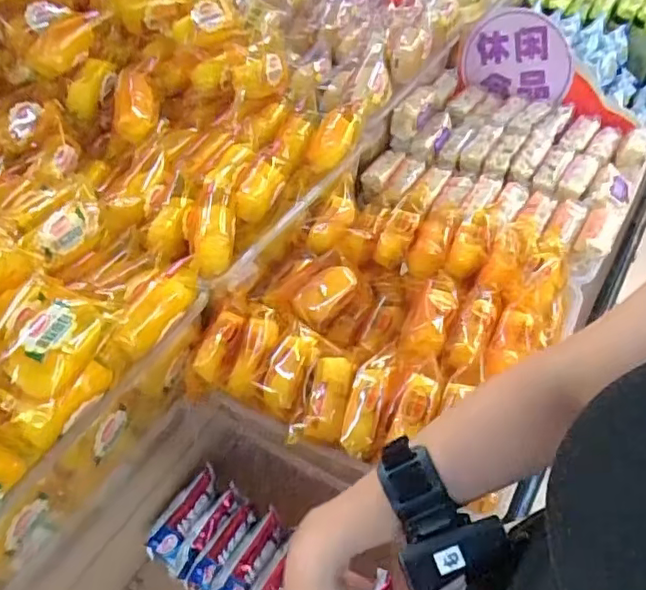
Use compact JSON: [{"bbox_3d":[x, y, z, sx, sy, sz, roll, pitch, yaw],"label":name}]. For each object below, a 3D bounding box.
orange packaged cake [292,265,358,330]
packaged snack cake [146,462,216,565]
[{"bbox_3d":[0.005,-0.002,0.625,0.075,0.030,0.039,-36,55,-25],"label":"orange packaged cake"},{"bbox_3d":[-0.137,0.216,0.587,0.030,0.032,0.094,22,53,22],"label":"packaged snack cake"}]

